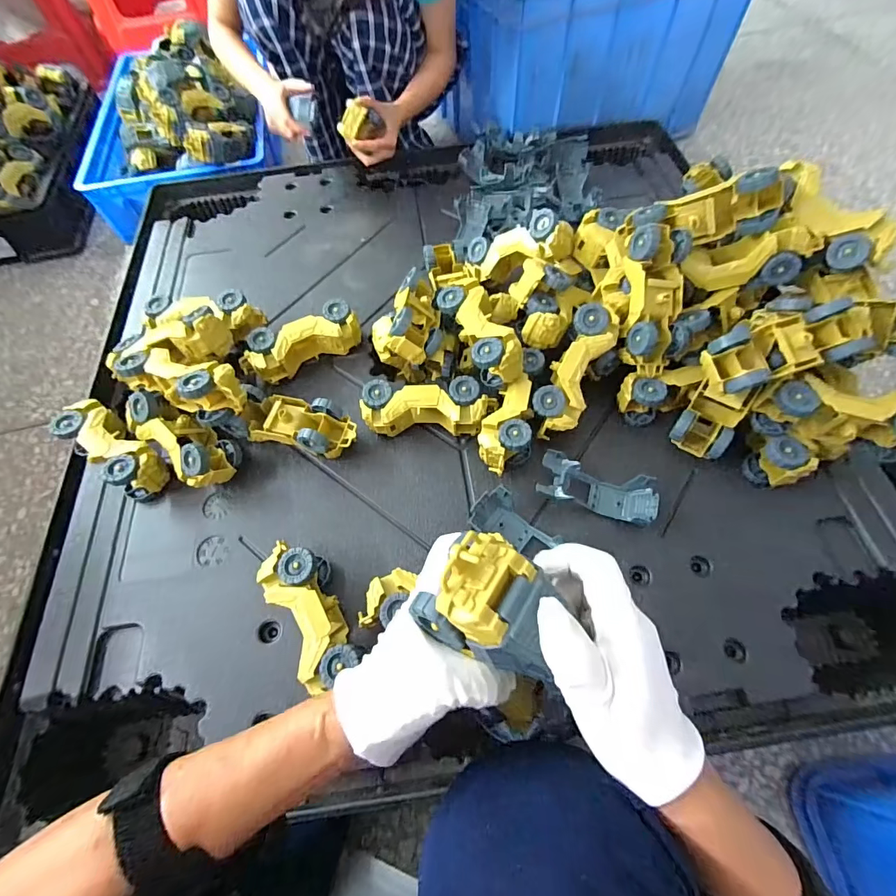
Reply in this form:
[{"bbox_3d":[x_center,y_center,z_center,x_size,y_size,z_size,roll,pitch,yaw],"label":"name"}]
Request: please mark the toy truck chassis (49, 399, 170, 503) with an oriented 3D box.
[{"bbox_3d":[-0.438,0.003,0.565,0.158,0.063,0.067,31,68,17],"label":"toy truck chassis"}]

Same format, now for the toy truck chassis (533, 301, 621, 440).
[{"bbox_3d":[0.164,-0.089,0.552,0.071,0.083,0.169,28,90,16],"label":"toy truck chassis"}]

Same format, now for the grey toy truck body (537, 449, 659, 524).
[{"bbox_3d":[0.180,0.052,0.519,0.138,0.037,0.055,16,65,11],"label":"grey toy truck body"}]

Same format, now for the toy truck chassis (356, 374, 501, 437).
[{"bbox_3d":[-0.024,-0.049,0.565,0.167,0.062,0.061,-1,63,2],"label":"toy truck chassis"}]

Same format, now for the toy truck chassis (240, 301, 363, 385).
[{"bbox_3d":[-0.213,-0.151,0.627,0.171,0.056,0.067,-24,64,-10],"label":"toy truck chassis"}]

